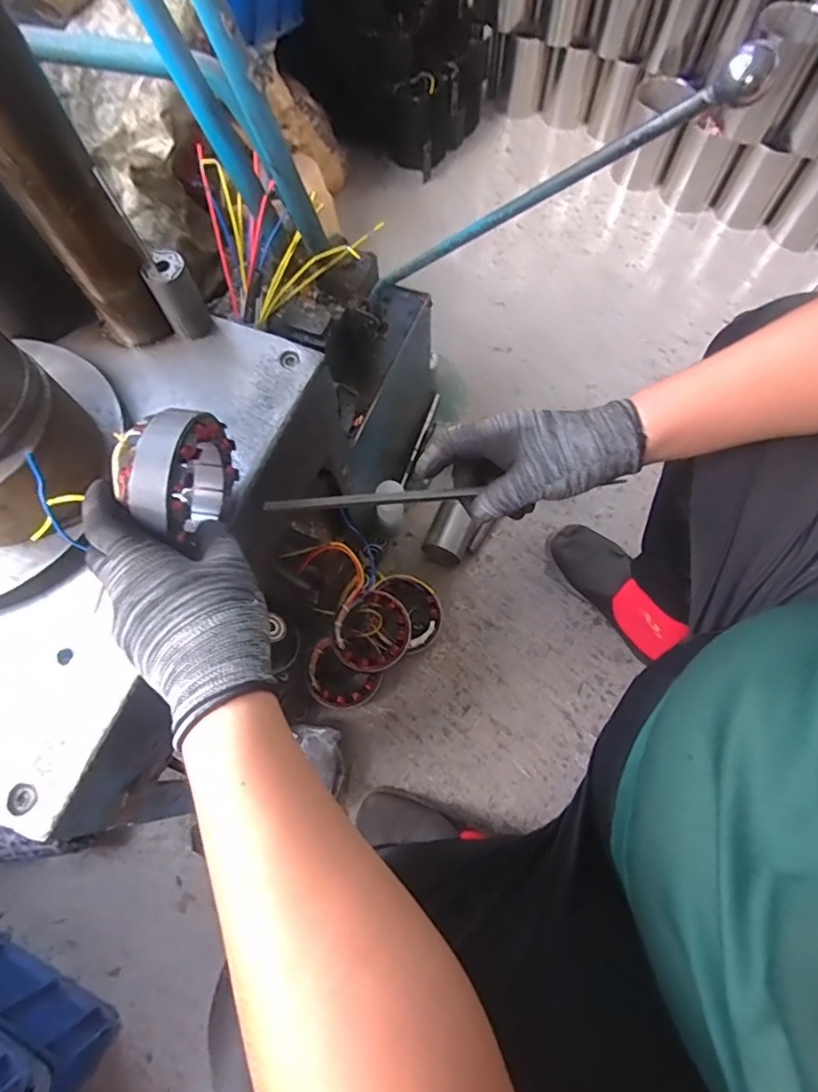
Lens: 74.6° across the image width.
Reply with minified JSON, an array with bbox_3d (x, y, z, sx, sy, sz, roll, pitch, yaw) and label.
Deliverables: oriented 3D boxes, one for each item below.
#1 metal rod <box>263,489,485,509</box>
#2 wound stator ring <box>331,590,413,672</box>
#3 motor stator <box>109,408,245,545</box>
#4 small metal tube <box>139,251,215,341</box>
[{"bbox_3d":[-0.031,-0.038,0.435,0.168,0.008,0.010,-3,68,-3],"label":"metal rod"},{"bbox_3d":[-0.054,0.127,0.797,0.112,0.028,0.118,1,75,-4],"label":"wound stator ring"},{"bbox_3d":[-0.169,-0.046,0.397,0.046,0.101,0.100,4,69,3],"label":"motor stator"},{"bbox_3d":[-0.216,-0.235,0.505,0.038,0.074,0.033,-35,71,-11],"label":"small metal tube"}]

